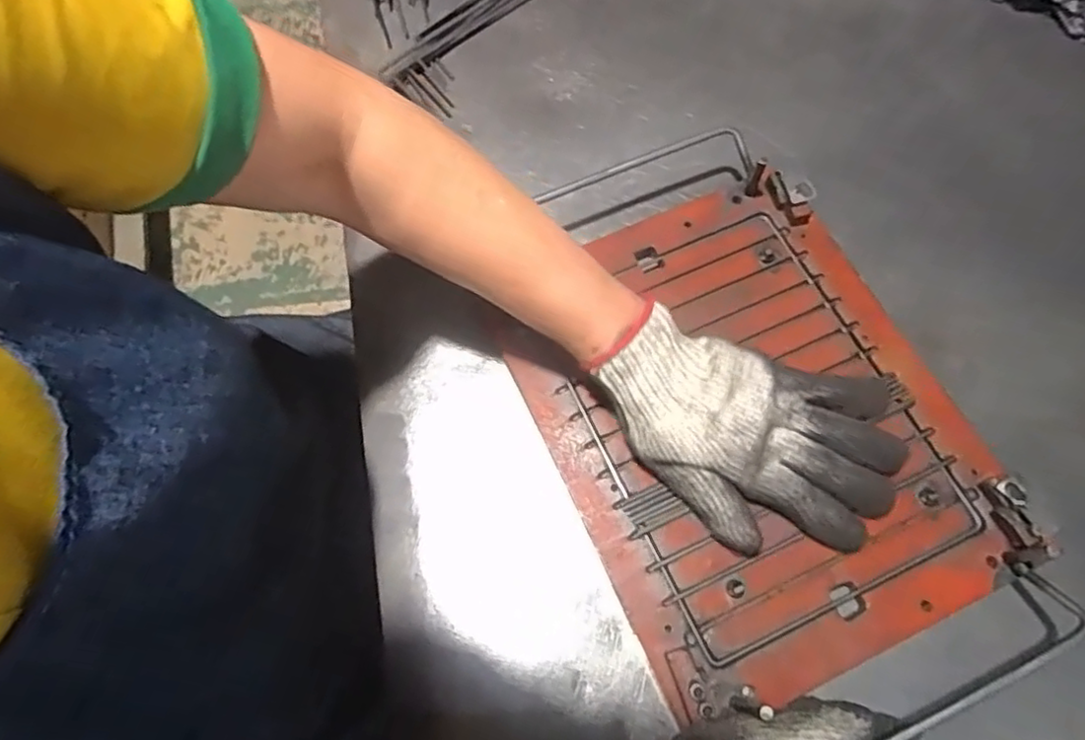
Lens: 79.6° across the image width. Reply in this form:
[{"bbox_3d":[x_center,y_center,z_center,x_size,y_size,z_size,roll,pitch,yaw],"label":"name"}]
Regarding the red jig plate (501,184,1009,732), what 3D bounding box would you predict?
[{"bbox_3d":[0.120,0.028,0.408,0.231,0.014,0.301,-23,71,-10],"label":"red jig plate"}]

